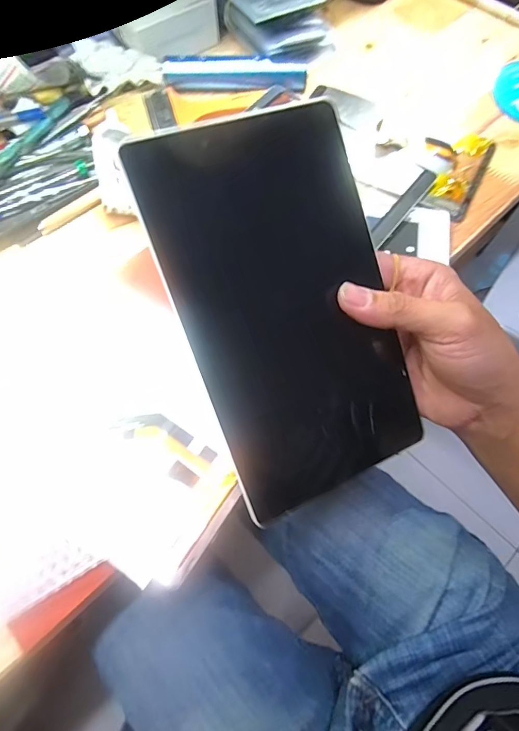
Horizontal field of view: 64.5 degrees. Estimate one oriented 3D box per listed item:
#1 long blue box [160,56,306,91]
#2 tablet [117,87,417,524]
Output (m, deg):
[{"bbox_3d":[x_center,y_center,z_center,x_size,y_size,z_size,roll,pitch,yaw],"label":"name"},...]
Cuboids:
[{"bbox_3d":[-0.025,-0.311,0.442,0.151,0.027,0.018,0,67,0],"label":"long blue box"},{"bbox_3d":[0.017,-0.029,0.225,0.118,0.009,0.202,-23,101,-16],"label":"tablet"}]

